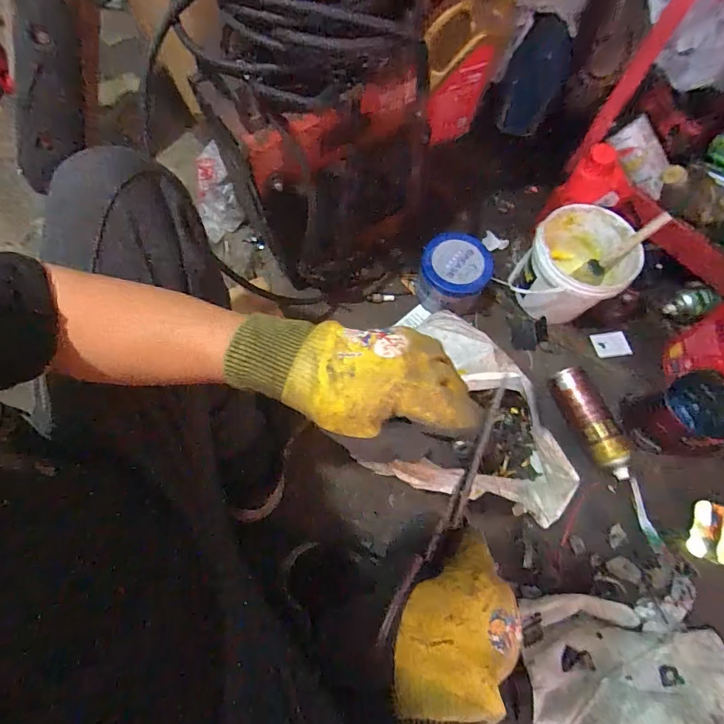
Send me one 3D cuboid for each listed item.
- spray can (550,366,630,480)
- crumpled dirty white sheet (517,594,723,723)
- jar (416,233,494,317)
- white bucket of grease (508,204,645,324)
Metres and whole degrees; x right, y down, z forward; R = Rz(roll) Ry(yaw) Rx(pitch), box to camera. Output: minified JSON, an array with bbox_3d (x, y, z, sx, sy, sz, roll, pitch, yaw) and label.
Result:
[{"bbox_3d":[0.377,0.102,0.687,0.060,0.053,0.189,-22,71,-10],"label":"spray can"},{"bbox_3d":[0.346,0.441,0.537,0.243,0.114,0.212,15,69,4],"label":"crumpled dirty white sheet"},{"bbox_3d":[0.170,-0.155,0.768,0.132,0.091,0.132,1,69,-2],"label":"jar"},{"bbox_3d":[0.367,-0.164,0.733,0.159,0.134,0.162,1,69,-2],"label":"white bucket of grease"}]

